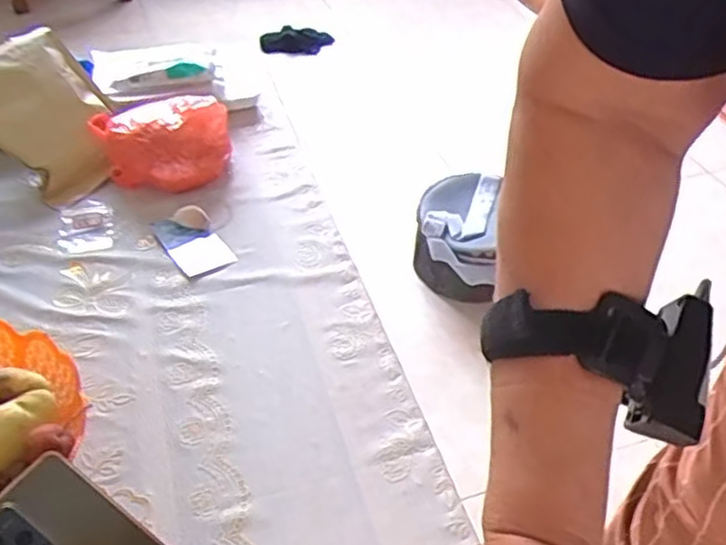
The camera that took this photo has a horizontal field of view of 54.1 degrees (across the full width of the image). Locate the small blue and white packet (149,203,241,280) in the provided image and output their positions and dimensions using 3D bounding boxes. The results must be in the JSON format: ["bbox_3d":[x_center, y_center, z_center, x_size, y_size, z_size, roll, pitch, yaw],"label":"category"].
[{"bbox_3d":[-0.163,-0.031,0.686,0.053,0.014,0.090,-26,49,-24],"label":"small blue and white packet"}]

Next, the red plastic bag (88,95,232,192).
[{"bbox_3d":[-0.216,-0.140,0.767,0.144,0.061,0.112,-11,45,-10],"label":"red plastic bag"}]

